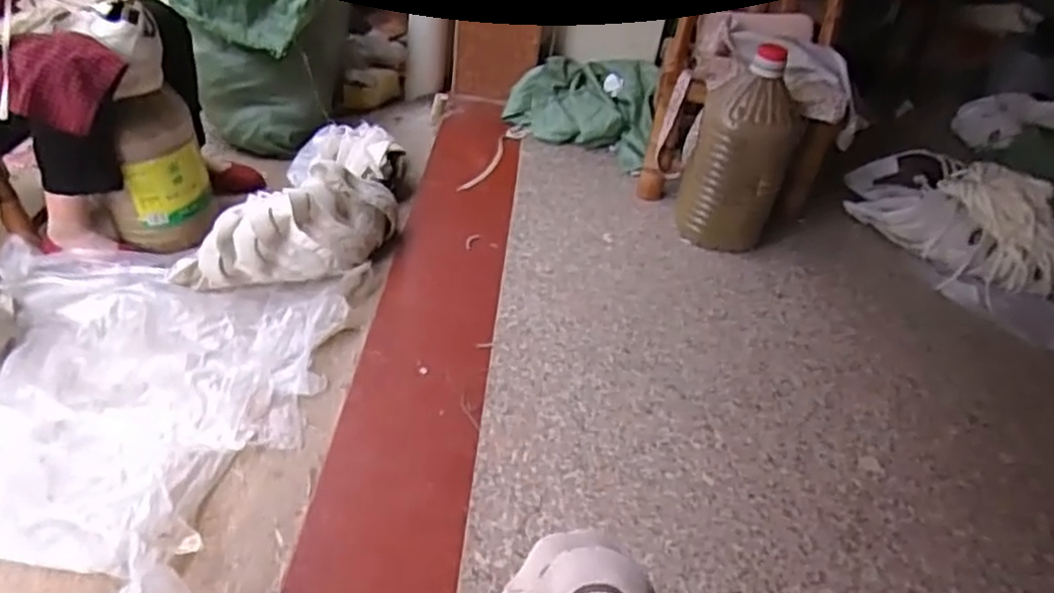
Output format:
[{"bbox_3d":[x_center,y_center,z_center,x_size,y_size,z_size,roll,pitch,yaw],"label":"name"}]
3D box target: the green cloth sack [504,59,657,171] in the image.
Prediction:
[{"bbox_3d":[0.135,-0.488,1.909,0.377,0.137,0.317,14,40,6],"label":"green cloth sack"}]

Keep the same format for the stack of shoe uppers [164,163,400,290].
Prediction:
[{"bbox_3d":[-0.443,-0.129,1.381,0.406,0.176,0.133,-4,42,-15],"label":"stack of shoe uppers"}]

